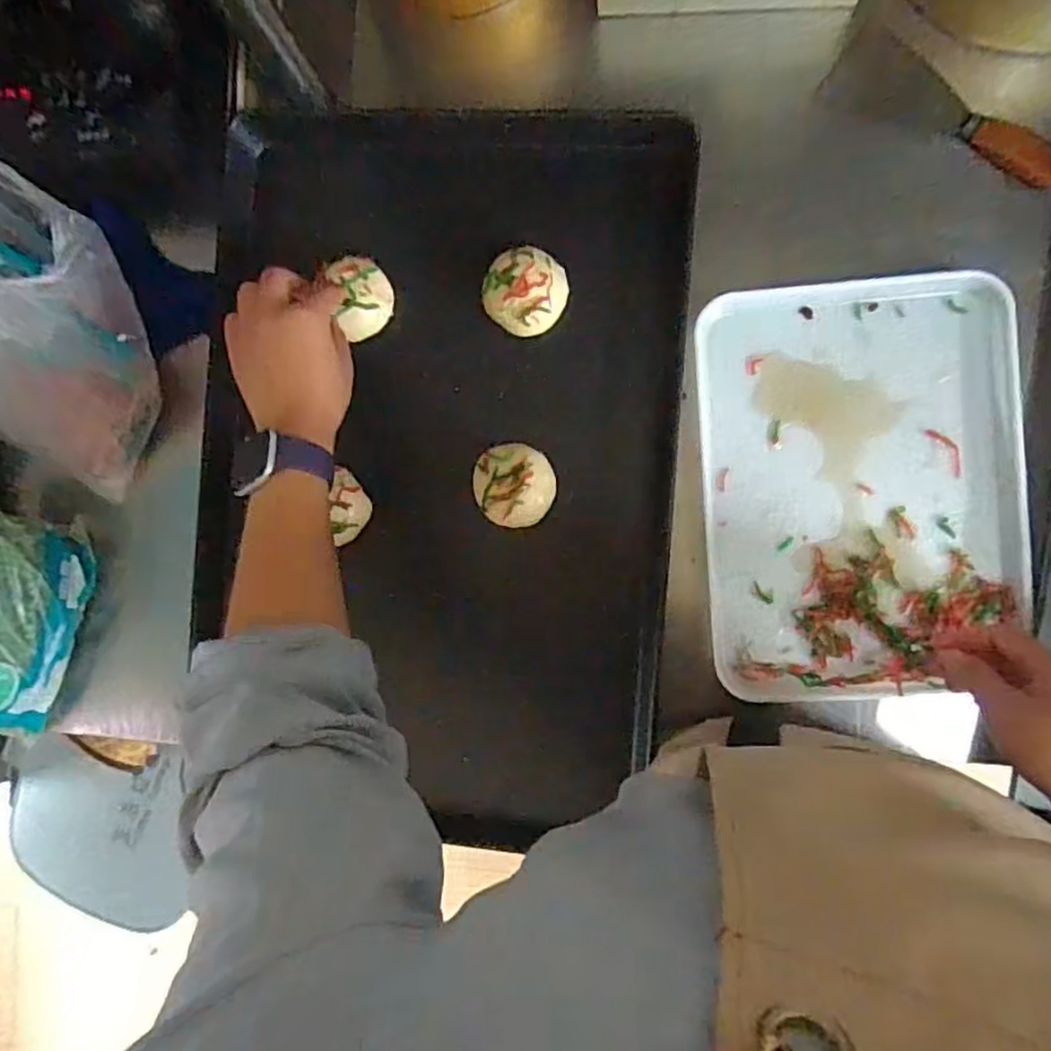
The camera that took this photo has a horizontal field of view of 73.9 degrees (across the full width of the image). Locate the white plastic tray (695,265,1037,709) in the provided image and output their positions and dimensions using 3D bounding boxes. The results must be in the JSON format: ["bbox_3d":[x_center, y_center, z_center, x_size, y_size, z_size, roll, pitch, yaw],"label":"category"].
[{"bbox_3d":[0.260,-0.030,0.549,0.234,0.022,0.321,-3,91,6],"label":"white plastic tray"}]

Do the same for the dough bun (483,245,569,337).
[{"bbox_3d":[0.000,-0.190,0.564,0.064,0.026,0.064,0,91,6],"label":"dough bun"}]

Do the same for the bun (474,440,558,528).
[{"bbox_3d":[-0.011,-0.033,0.559,0.067,0.028,0.063,27,94,5],"label":"bun"}]

